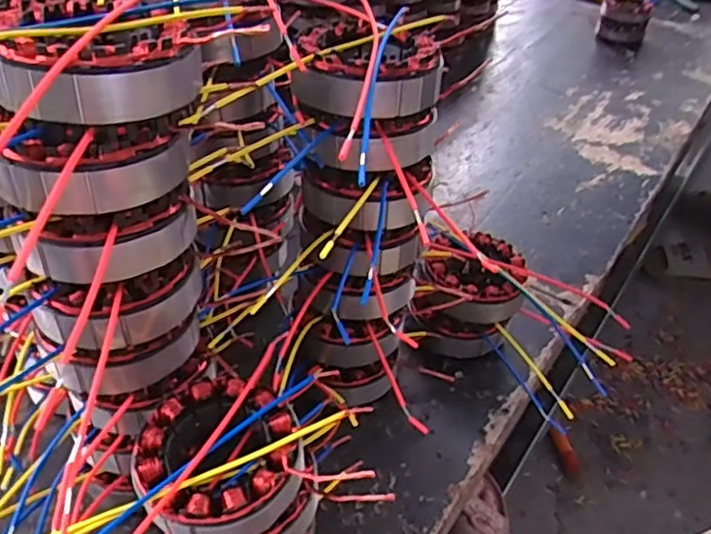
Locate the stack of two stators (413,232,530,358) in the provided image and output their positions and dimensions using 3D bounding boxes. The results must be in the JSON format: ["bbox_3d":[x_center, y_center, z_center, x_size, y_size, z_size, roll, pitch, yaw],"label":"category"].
[{"bbox_3d":[0.096,0.024,0.538,0.085,0.086,0.089,13,41,11],"label":"stack of two stators"}]

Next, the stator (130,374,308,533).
[{"bbox_3d":[-0.072,0.105,0.338,0.087,0.040,0.087,2,40,-2],"label":"stator"}]

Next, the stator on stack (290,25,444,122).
[{"bbox_3d":[0.006,-0.114,0.366,0.087,0.042,0.080,2,40,-3],"label":"stator on stack"}]

